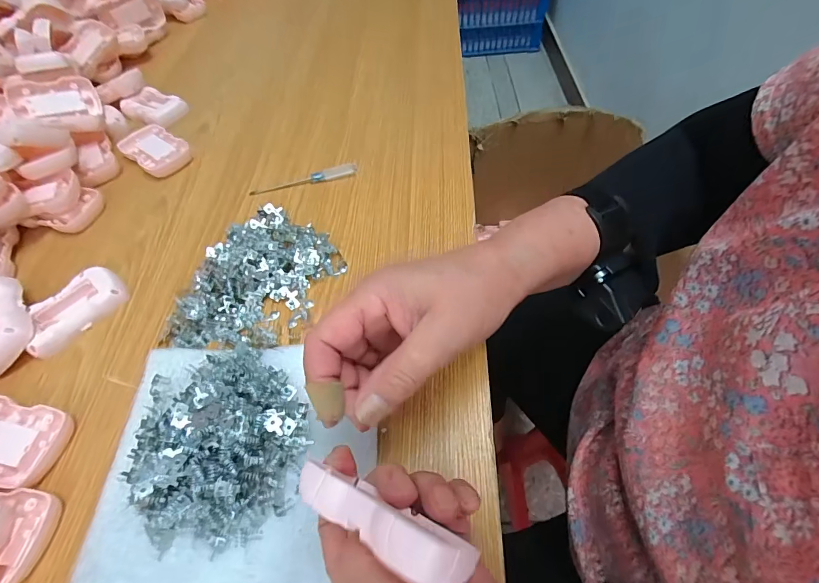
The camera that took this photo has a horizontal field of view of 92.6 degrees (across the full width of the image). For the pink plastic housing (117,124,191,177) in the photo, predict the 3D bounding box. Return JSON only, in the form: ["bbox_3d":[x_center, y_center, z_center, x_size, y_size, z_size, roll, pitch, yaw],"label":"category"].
[{"bbox_3d":[-0.298,-0.166,0.458,0.088,0.013,0.051,32,65,22],"label":"pink plastic housing"}]

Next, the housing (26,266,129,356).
[{"bbox_3d":[-0.294,0.015,0.343,0.045,0.014,0.081,34,66,23],"label":"housing"}]

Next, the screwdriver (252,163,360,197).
[{"bbox_3d":[-0.114,-0.122,0.420,0.115,0.014,0.010,-13,58,-4],"label":"screwdriver"}]

